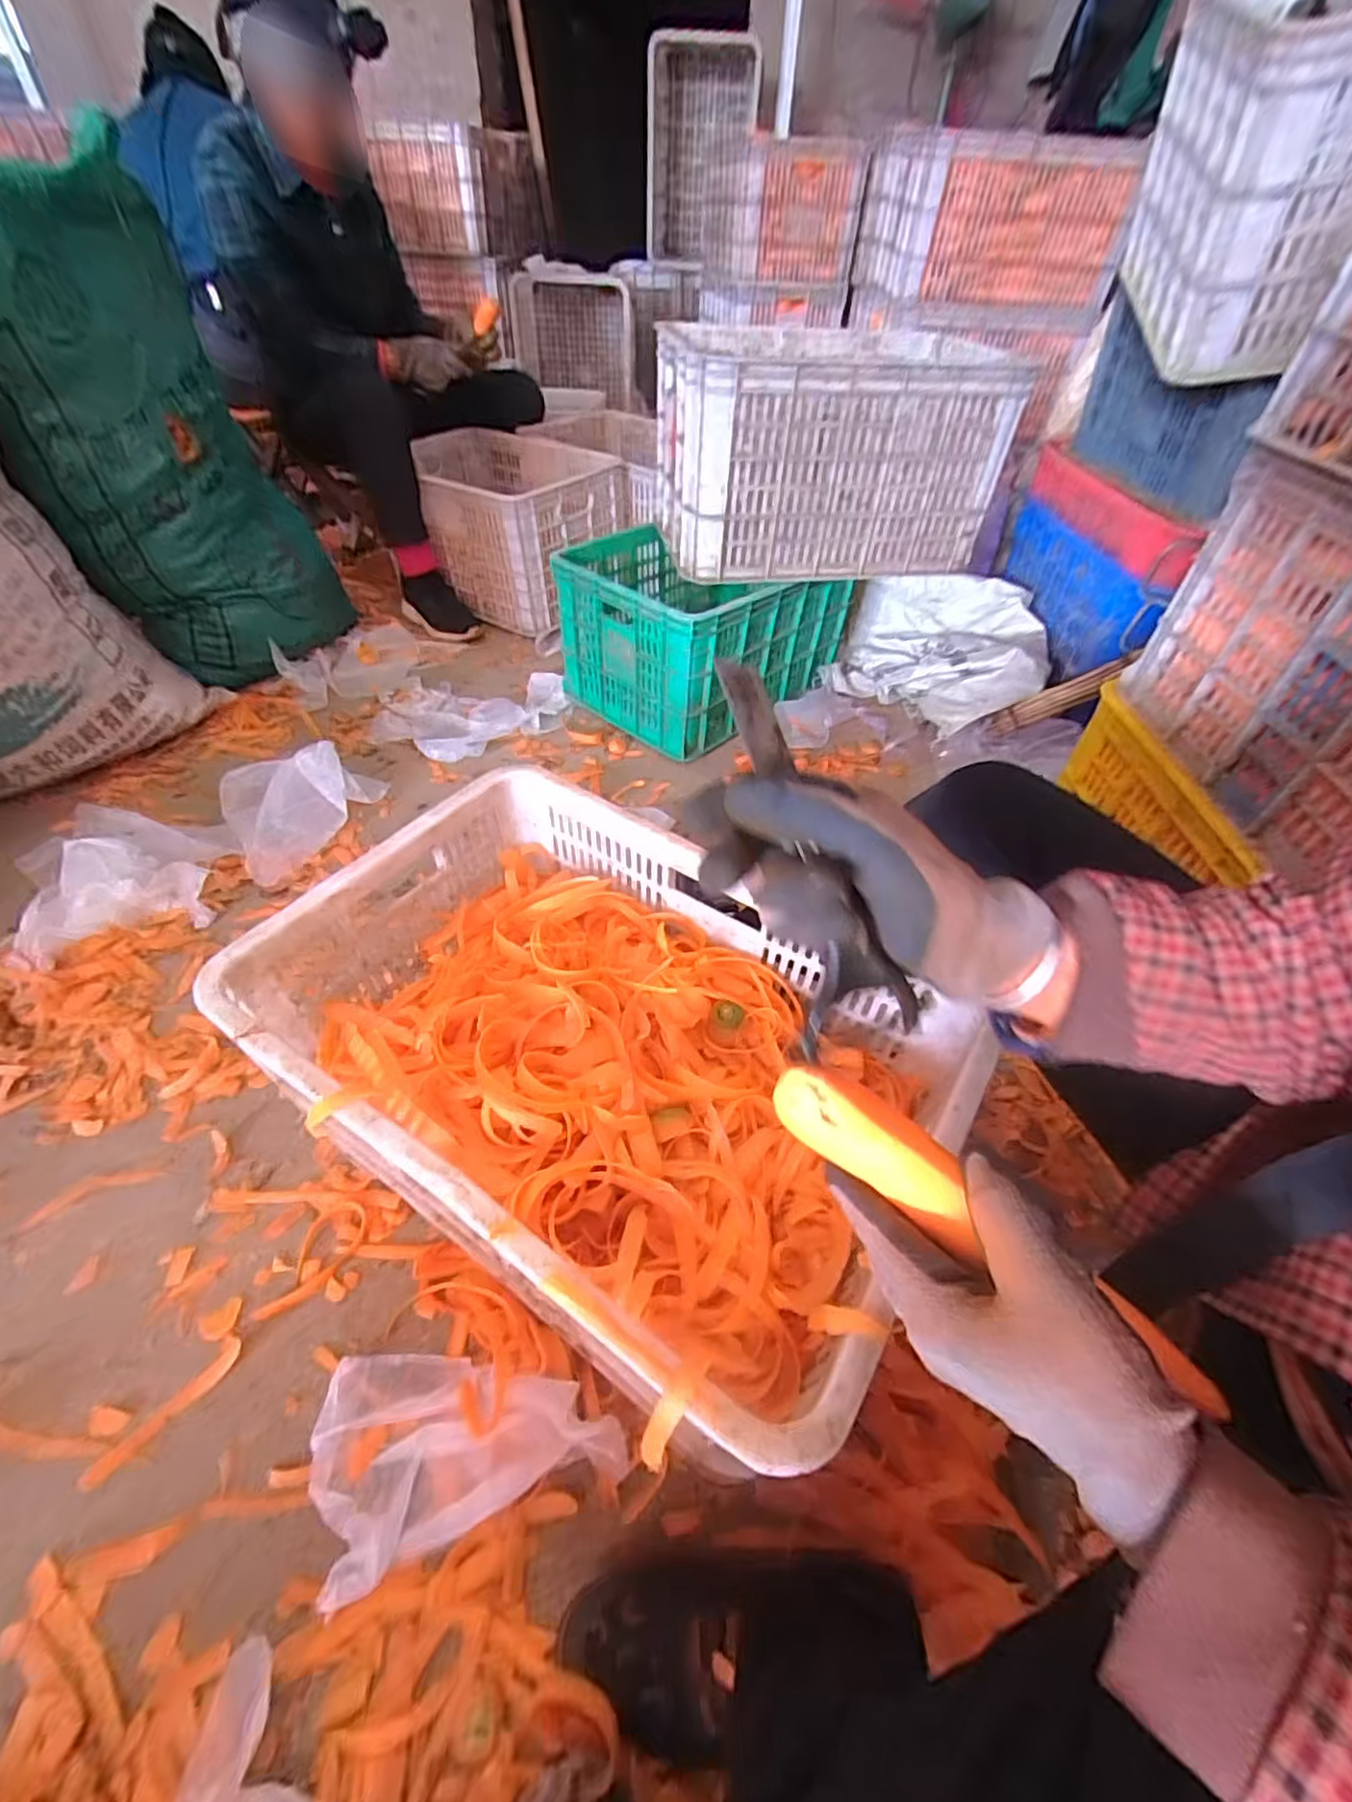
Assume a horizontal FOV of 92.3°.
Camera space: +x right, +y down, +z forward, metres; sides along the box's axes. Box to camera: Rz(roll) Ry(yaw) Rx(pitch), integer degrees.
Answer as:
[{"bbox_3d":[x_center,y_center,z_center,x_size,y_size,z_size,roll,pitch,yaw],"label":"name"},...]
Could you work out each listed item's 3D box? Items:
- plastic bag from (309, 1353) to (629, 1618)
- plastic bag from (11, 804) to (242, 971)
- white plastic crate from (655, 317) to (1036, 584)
[{"bbox_3d":[-0.170,0.425,0.492,0.221,0.040,0.143,-9,47,7],"label":"plastic bag"},{"bbox_3d":[-0.720,-0.033,0.852,0.248,0.092,0.178,-27,54,-25],"label":"plastic bag"},{"bbox_3d":[0.235,-0.753,1.091,0.498,0.266,0.348,-6,48,-8],"label":"white plastic crate"}]

